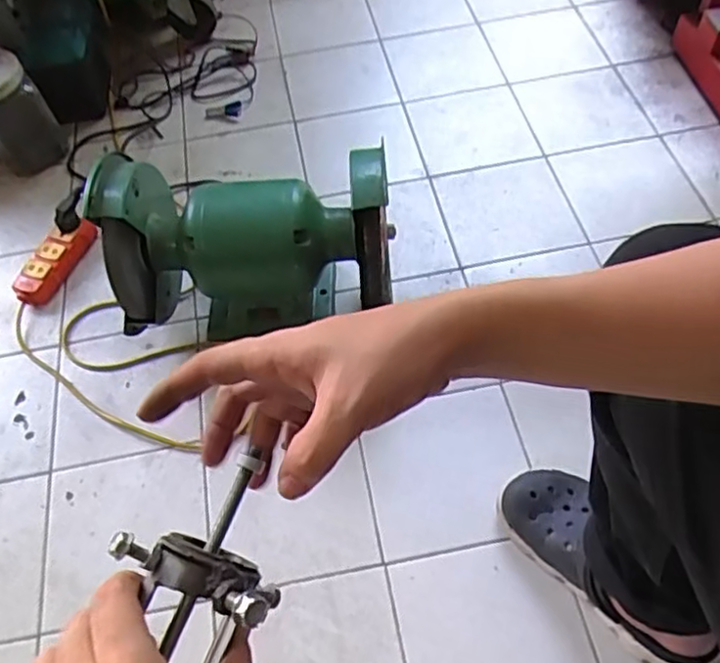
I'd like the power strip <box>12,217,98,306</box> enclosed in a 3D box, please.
[{"bbox_3d":[-0.468,-0.103,1.030,0.061,0.040,0.148,17,60,16],"label":"power strip"}]

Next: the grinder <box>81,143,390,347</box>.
[{"bbox_3d":[-0.139,-0.102,0.883,0.352,0.228,0.171,-3,57,3],"label":"grinder"}]

